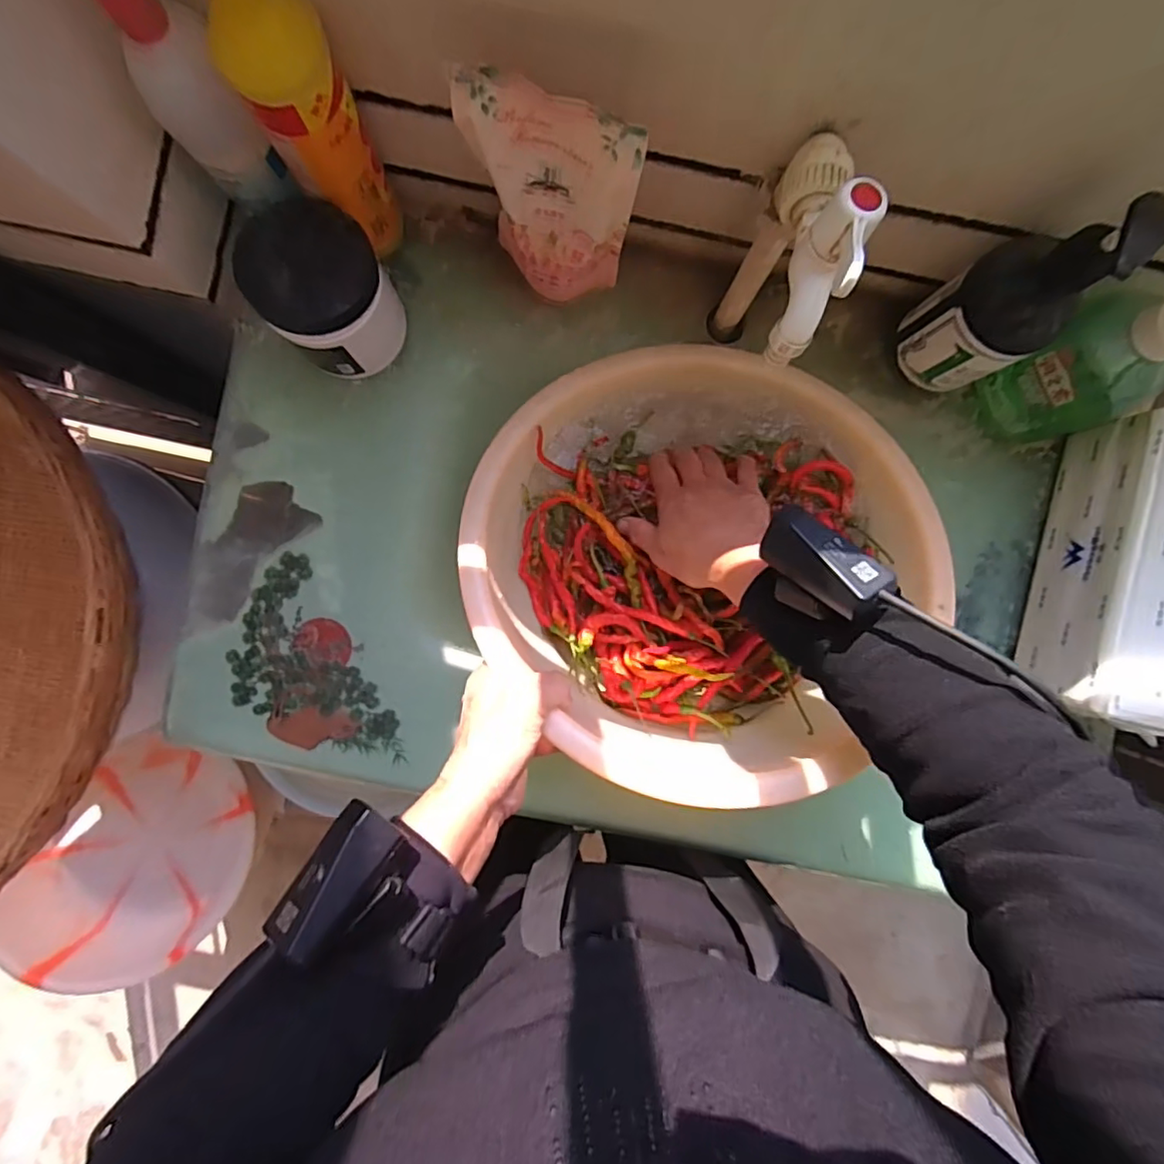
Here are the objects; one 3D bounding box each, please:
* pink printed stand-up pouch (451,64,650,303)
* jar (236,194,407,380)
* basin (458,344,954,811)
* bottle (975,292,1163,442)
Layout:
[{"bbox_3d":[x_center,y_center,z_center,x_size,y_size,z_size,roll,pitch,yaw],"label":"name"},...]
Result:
[{"bbox_3d":[-0.021,-0.246,0.396,0.106,0.164,0.037,20,91,-1],"label":"pink printed stand-up pouch"},{"bbox_3d":[-0.181,-0.208,0.430,0.083,0.105,0.089,0,91,-1],"label":"jar"},{"bbox_3d":[0.084,-0.032,0.430,0.310,0.133,0.317,0,91,-1],"label":"basin"},{"bbox_3d":[0.351,-0.144,0.392,0.079,0.179,0.050,43,90,-1],"label":"bottle"}]

